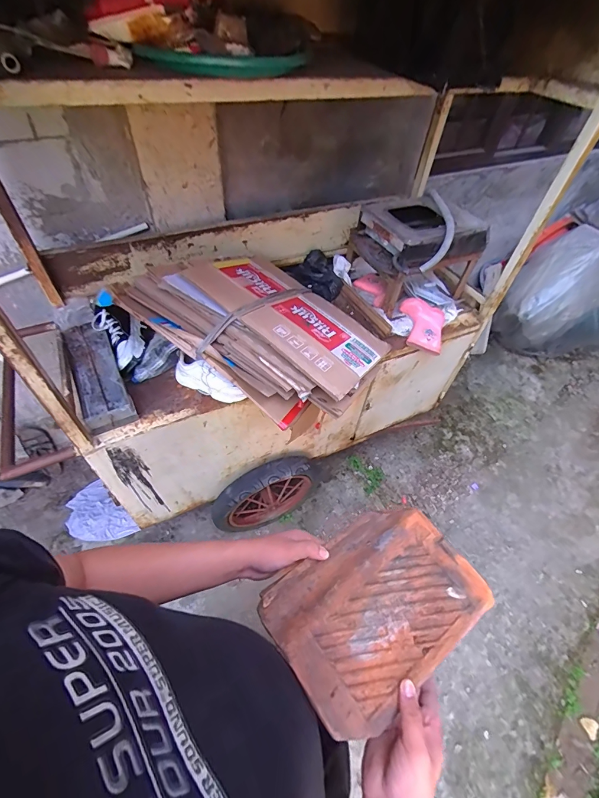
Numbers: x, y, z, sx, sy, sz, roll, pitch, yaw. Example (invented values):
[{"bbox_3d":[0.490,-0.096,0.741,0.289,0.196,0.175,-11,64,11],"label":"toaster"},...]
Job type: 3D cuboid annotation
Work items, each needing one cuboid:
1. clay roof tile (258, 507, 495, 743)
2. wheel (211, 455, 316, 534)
[{"bbox_3d":[0.112,0.283,0.500,0.286,0.045,0.198,-31,58,-20],"label":"clay roof tile"},{"bbox_3d":[-0.120,0.400,1.504,0.479,0.440,0.099,-27,57,-17],"label":"wheel"}]

